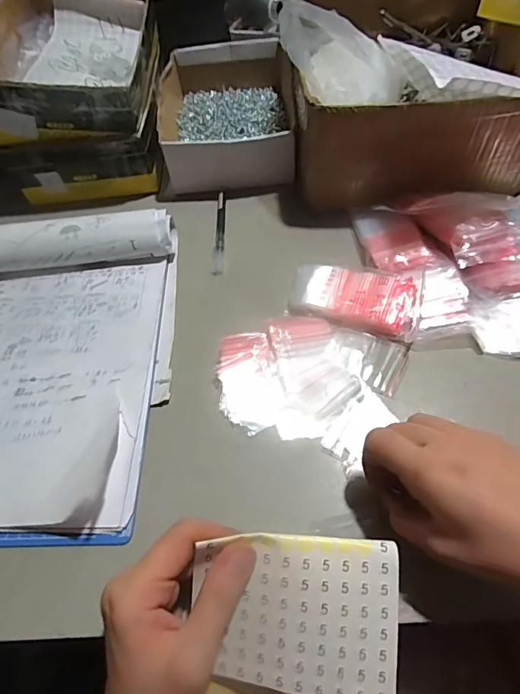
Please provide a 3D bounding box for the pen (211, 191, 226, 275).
[{"bbox_3d":[-0.046,-0.134,0.496,0.012,0.012,0.126,-1,56,4],"label":"pen"}]

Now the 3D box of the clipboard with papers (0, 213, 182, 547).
[{"bbox_3d":[-0.200,0.004,0.394,0.229,0.053,0.318,-4,55,2],"label":"clipboard with papers"}]

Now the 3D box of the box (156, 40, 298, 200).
[{"bbox_3d":[-0.054,-0.325,0.593,0.160,0.064,0.254,-4,55,2],"label":"box"}]

